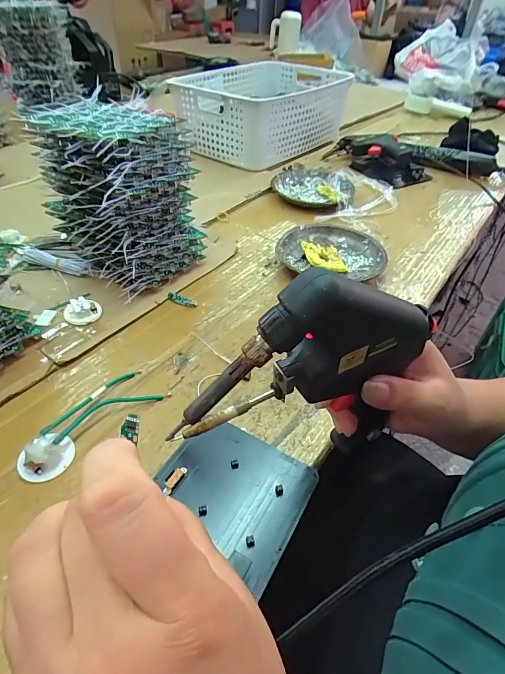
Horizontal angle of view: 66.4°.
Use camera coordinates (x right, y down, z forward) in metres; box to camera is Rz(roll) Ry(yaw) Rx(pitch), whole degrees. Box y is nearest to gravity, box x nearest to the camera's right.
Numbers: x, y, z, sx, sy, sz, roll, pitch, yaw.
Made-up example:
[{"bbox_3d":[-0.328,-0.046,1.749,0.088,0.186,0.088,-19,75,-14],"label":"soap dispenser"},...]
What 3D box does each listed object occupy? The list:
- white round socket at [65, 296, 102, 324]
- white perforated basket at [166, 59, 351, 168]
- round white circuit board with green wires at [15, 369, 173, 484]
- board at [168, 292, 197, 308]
[{"bbox_3d":[-0.192,-0.031,0.435,0.039,0.016,0.032,-18,48,-22],"label":"white round socket"},{"bbox_3d":[0.034,-0.499,0.872,0.280,0.158,0.370,30,49,25],"label":"white perforated basket"},{"bbox_3d":[-0.141,0.070,0.338,0.048,0.017,0.128,33,51,27],"label":"round white circuit board with green wires"},{"bbox_3d":[-0.088,-0.046,0.481,0.041,0.004,0.013,20,46,16],"label":"board"}]

